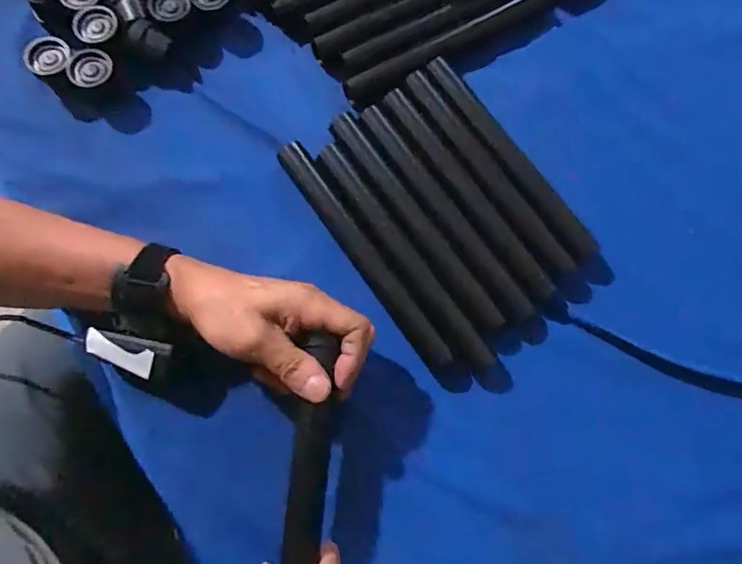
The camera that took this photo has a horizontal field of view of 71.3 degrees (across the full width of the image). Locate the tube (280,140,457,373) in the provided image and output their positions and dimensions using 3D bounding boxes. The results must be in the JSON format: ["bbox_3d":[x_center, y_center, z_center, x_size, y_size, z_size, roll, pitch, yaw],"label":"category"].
[{"bbox_3d":[-0.007,-0.023,0.421,0.022,0.018,0.216,-34,82,-11],"label":"tube"}]

